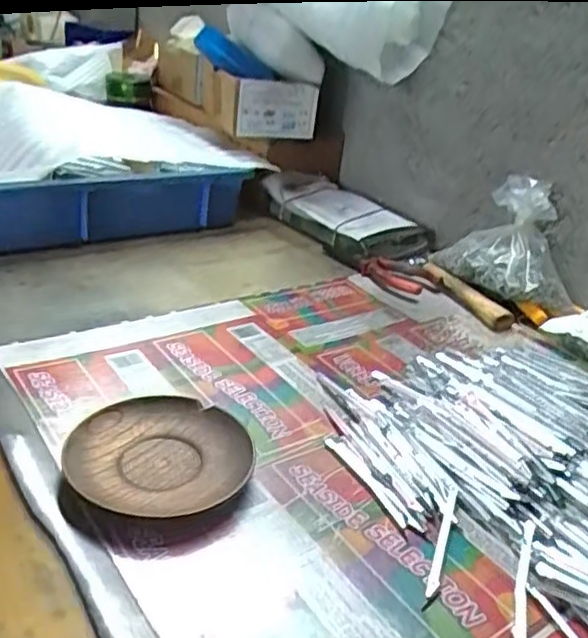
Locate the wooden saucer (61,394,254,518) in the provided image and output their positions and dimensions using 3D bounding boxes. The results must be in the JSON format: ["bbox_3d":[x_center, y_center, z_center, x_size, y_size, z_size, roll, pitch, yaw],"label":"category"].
[{"bbox_3d":[-0.086,0.088,0.431,0.111,0.014,0.107,6,27,-3],"label":"wooden saucer"}]

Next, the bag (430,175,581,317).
[{"bbox_3d":[0.229,-0.077,0.706,0.071,0.122,0.157,-20,38,-41],"label":"bag"}]

